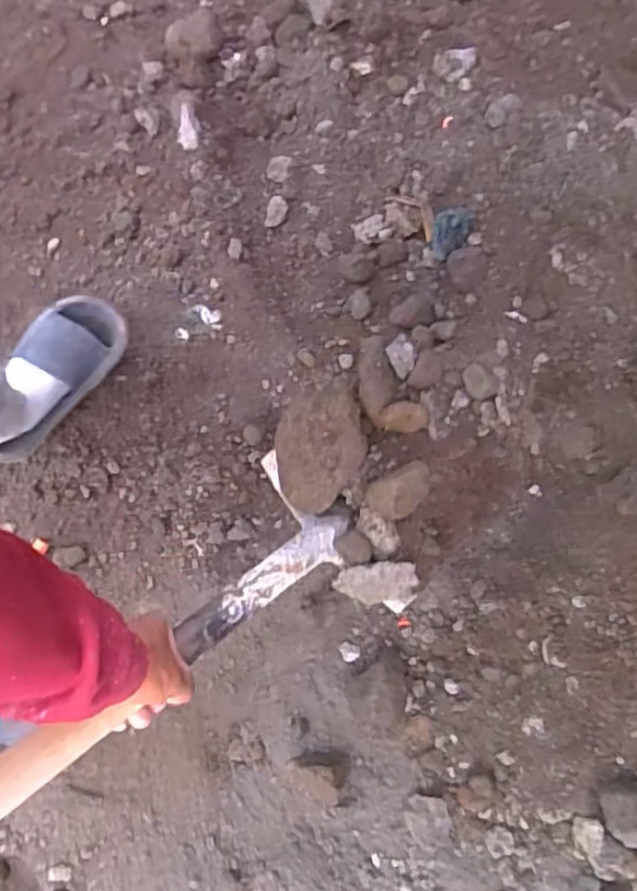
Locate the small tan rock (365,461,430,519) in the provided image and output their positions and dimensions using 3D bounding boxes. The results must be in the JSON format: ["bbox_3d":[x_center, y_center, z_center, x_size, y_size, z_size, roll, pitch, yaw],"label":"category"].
[{"bbox_3d":[0.084,0.045,0.680,0.066,0.024,0.043,-36,78,-11],"label":"small tan rock"}]

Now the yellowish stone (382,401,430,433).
[{"bbox_3d":[0.091,-0.030,0.703,0.046,0.020,0.029,-2,74,-2],"label":"yellowish stone"}]

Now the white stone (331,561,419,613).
[{"bbox_3d":[0.059,0.146,0.689,0.082,0.041,0.044,-5,74,-1],"label":"white stone"}]

